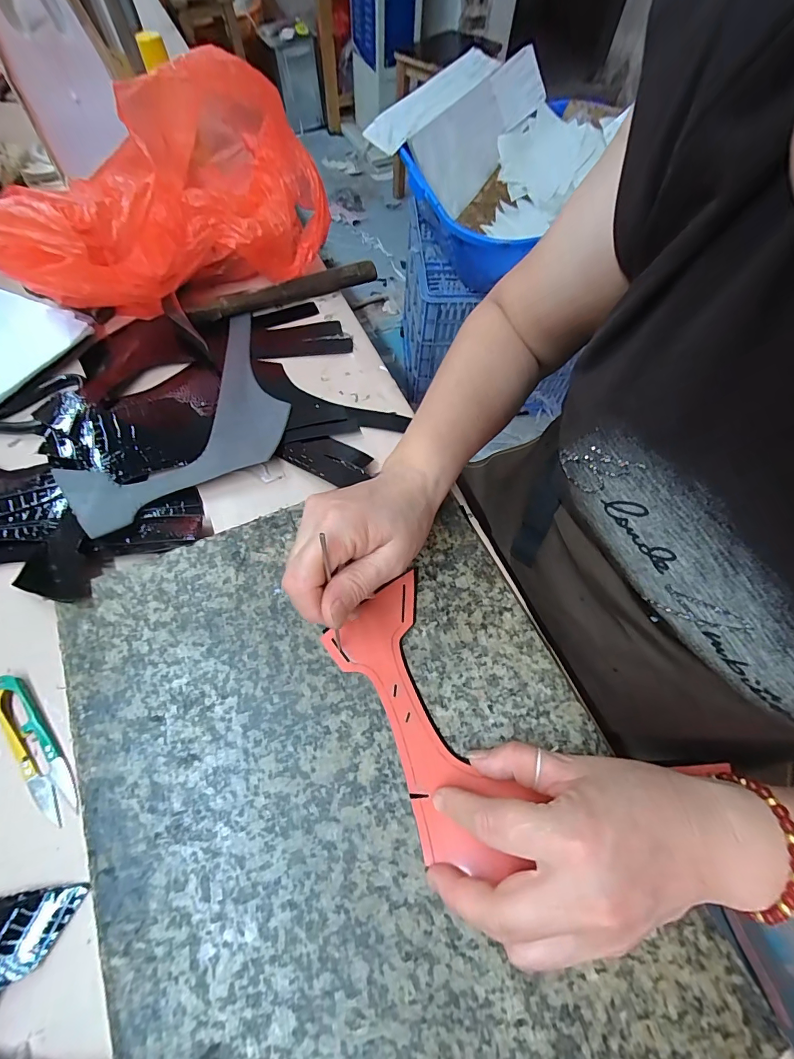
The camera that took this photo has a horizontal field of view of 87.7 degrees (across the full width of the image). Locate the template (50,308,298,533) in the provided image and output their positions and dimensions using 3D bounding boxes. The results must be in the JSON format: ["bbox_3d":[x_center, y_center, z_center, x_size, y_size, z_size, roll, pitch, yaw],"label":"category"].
[{"bbox_3d":[-0.172,-0.098,0.381,0.134,0.008,0.260,25,63,9],"label":"template"}]

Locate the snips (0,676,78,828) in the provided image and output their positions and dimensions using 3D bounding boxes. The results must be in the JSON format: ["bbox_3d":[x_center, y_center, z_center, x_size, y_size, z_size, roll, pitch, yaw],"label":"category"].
[{"bbox_3d":[-0.236,0.139,0.266,0.021,0.010,0.101,-38,72,-20],"label":"snips"}]

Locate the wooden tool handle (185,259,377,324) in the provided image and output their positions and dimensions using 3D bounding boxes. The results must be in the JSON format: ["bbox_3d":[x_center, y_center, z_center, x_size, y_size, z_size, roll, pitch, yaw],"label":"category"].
[{"bbox_3d":[-0.125,-0.267,0.467,0.212,0.024,0.018,-22,67,-14],"label":"wooden tool handle"}]

